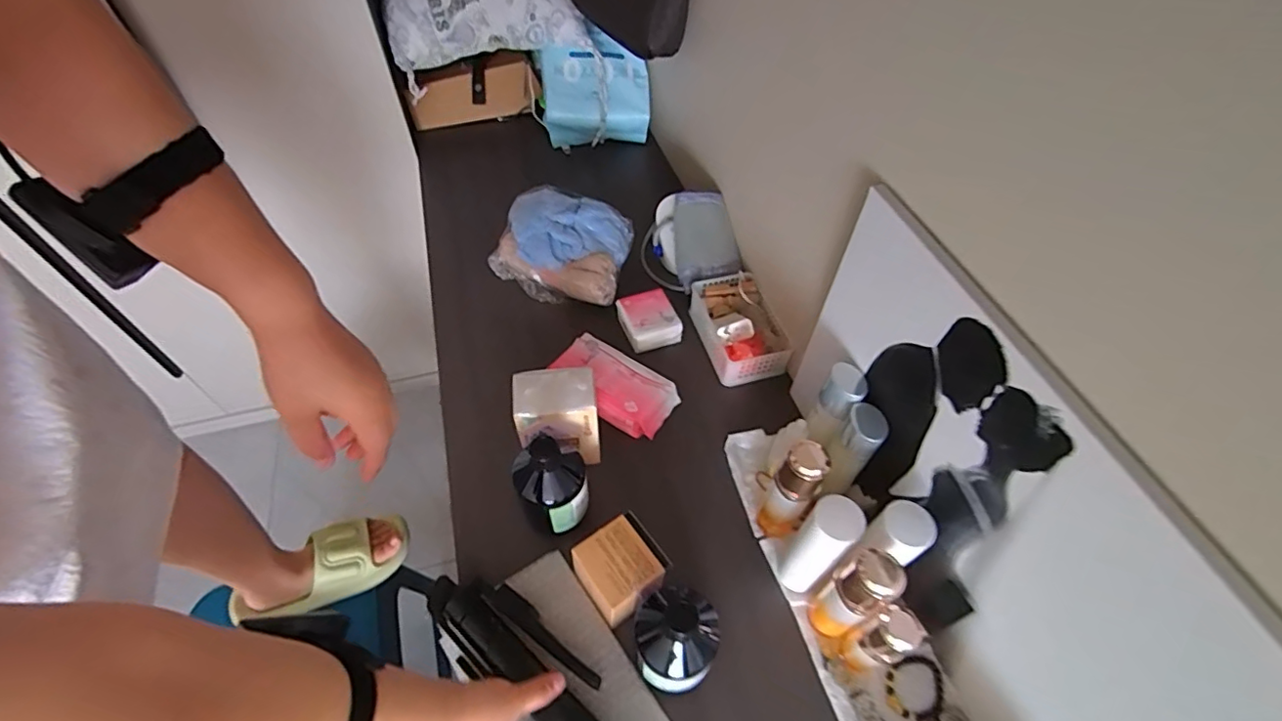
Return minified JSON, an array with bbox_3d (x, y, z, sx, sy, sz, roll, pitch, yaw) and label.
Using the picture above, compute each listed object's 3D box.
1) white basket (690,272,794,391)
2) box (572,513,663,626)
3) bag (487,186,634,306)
[{"bbox_3d":[0.138,-0.051,0.788,0.099,0.056,0.157,-12,53,-11],"label":"white basket"},{"bbox_3d":[-0.025,0.219,0.581,0.066,0.067,0.081,-30,58,-22],"label":"box"},{"bbox_3d":[-0.111,-0.173,0.845,0.190,0.095,0.148,18,54,13],"label":"bag"}]

